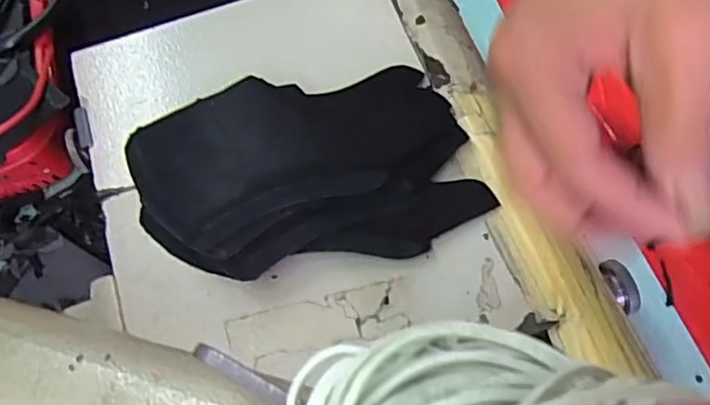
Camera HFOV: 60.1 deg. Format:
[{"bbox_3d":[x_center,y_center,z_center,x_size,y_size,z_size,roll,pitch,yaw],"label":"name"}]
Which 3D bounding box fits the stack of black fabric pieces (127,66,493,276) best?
[{"bbox_3d":[-0.022,-0.019,0.284,0.152,0.024,0.094,-9,68,-3],"label":"stack of black fabric pieces"}]

